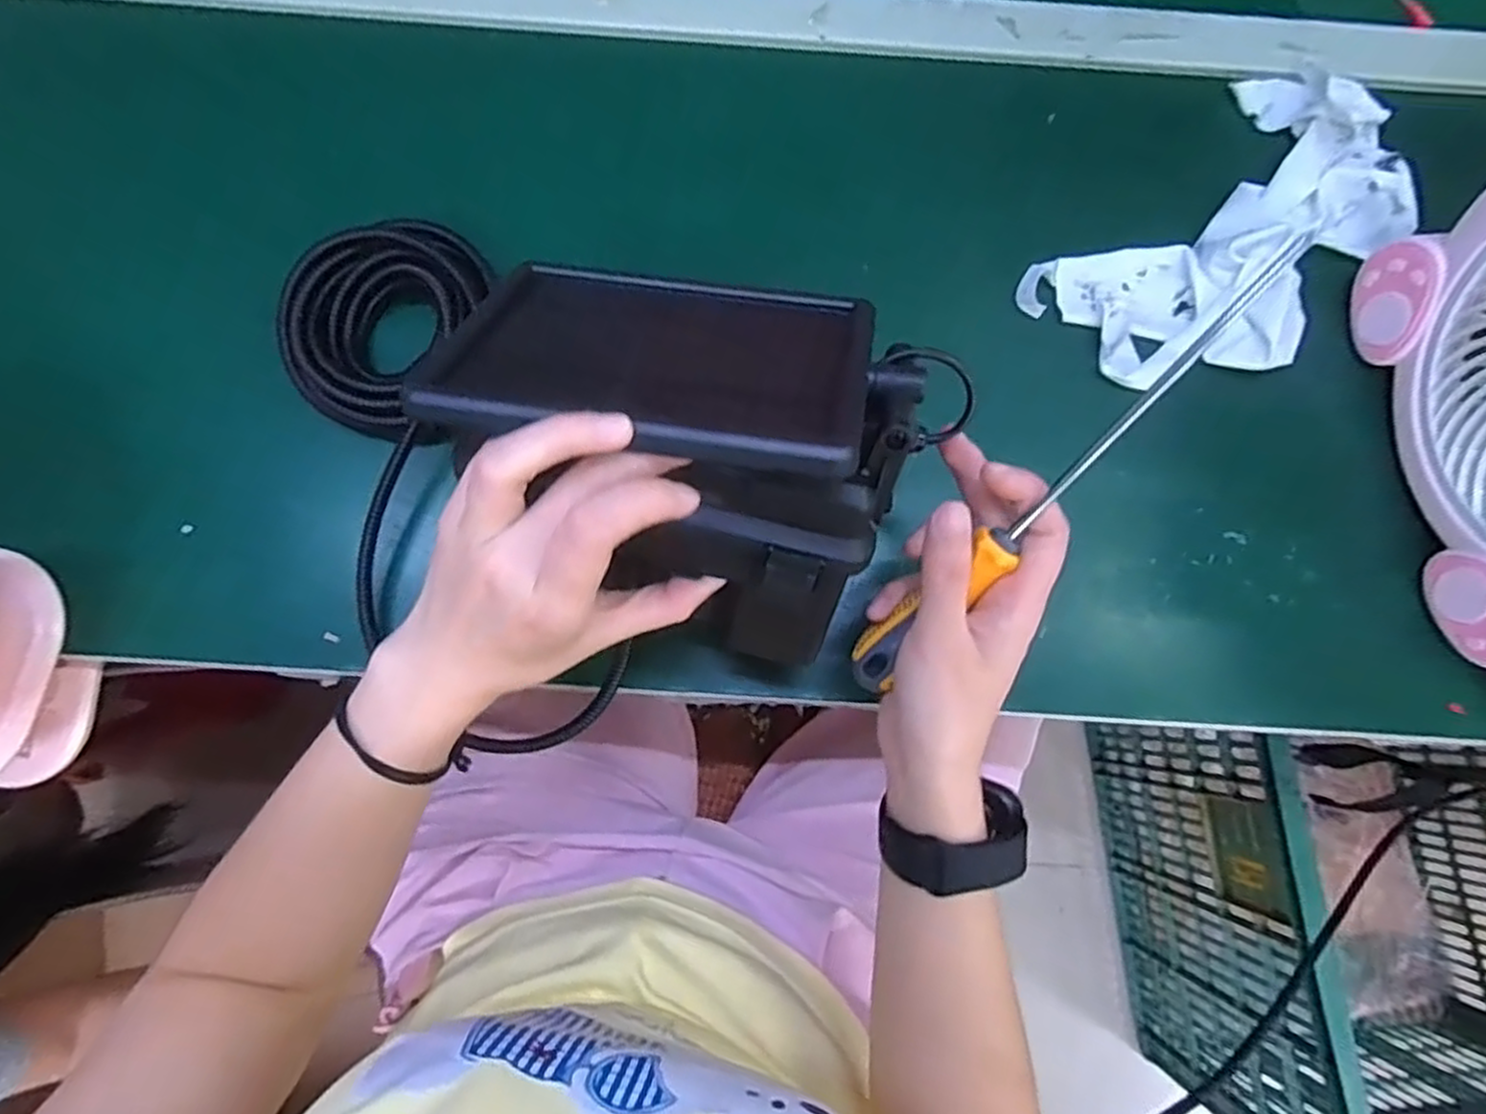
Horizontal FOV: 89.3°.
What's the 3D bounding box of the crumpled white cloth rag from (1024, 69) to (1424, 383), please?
[{"bbox_3d":[0.291,-0.192,0.439,0.229,0.031,0.132,-42,82,-8],"label":"crumpled white cloth rag"}]

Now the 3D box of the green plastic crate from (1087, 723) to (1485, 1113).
[{"bbox_3d":[0.756,0.434,0.876,0.445,0.406,0.505,-3,79,-1],"label":"green plastic crate"}]

